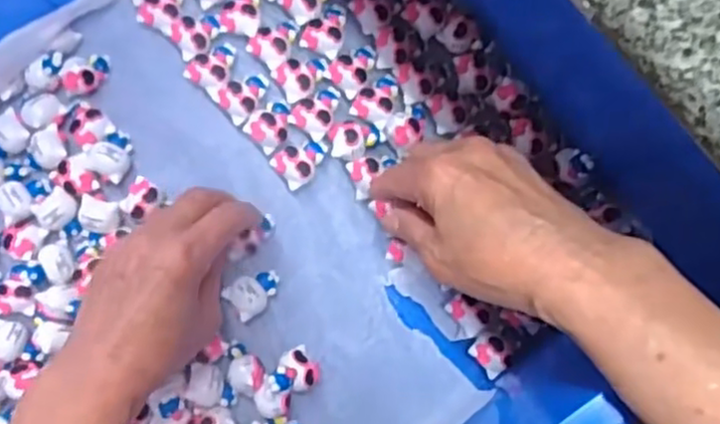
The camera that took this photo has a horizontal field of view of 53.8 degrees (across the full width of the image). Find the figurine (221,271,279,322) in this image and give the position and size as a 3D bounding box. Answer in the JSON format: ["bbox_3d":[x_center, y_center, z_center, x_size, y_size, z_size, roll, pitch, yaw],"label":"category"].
[{"bbox_3d":[-0.066,0.049,0.444,0.031,0.015,0.023,-40,85,-1],"label":"figurine"}]

